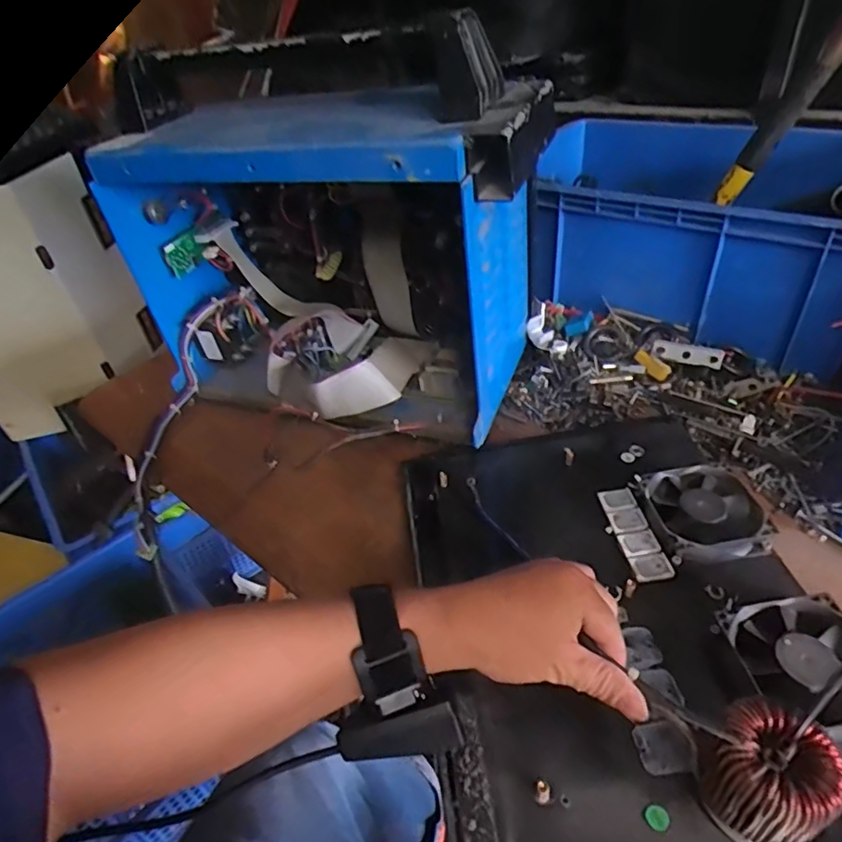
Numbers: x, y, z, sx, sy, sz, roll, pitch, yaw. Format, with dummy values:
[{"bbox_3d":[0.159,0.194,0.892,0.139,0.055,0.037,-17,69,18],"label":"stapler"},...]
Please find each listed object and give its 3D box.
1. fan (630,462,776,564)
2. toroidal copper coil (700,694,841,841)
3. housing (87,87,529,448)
[{"bbox_3d":[0.227,0.073,0.453,0.082,0.026,0.080,-9,39,-4],"label":"fan"},{"bbox_3d":[0.182,0.192,0.295,0.053,0.068,0.050,-4,38,3],"label":"toroidal copper coil"},{"bbox_3d":[-0.094,-0.159,0.596,0.386,0.287,0.209,12,42,21],"label":"housing"}]

